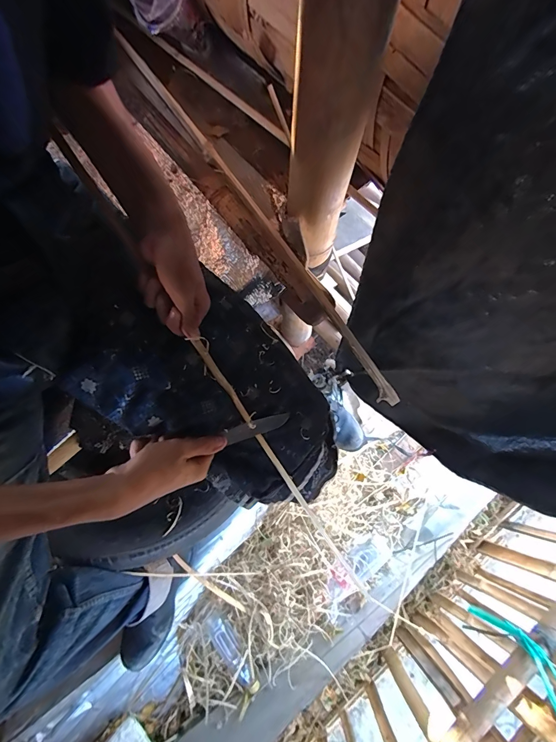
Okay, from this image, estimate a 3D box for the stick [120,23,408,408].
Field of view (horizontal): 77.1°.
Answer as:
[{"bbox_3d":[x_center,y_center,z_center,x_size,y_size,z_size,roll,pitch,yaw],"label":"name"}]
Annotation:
[{"bbox_3d":[-0.049,-0.261,0.546,0.026,0.036,0.747,-33,78,-9],"label":"stick"}]

